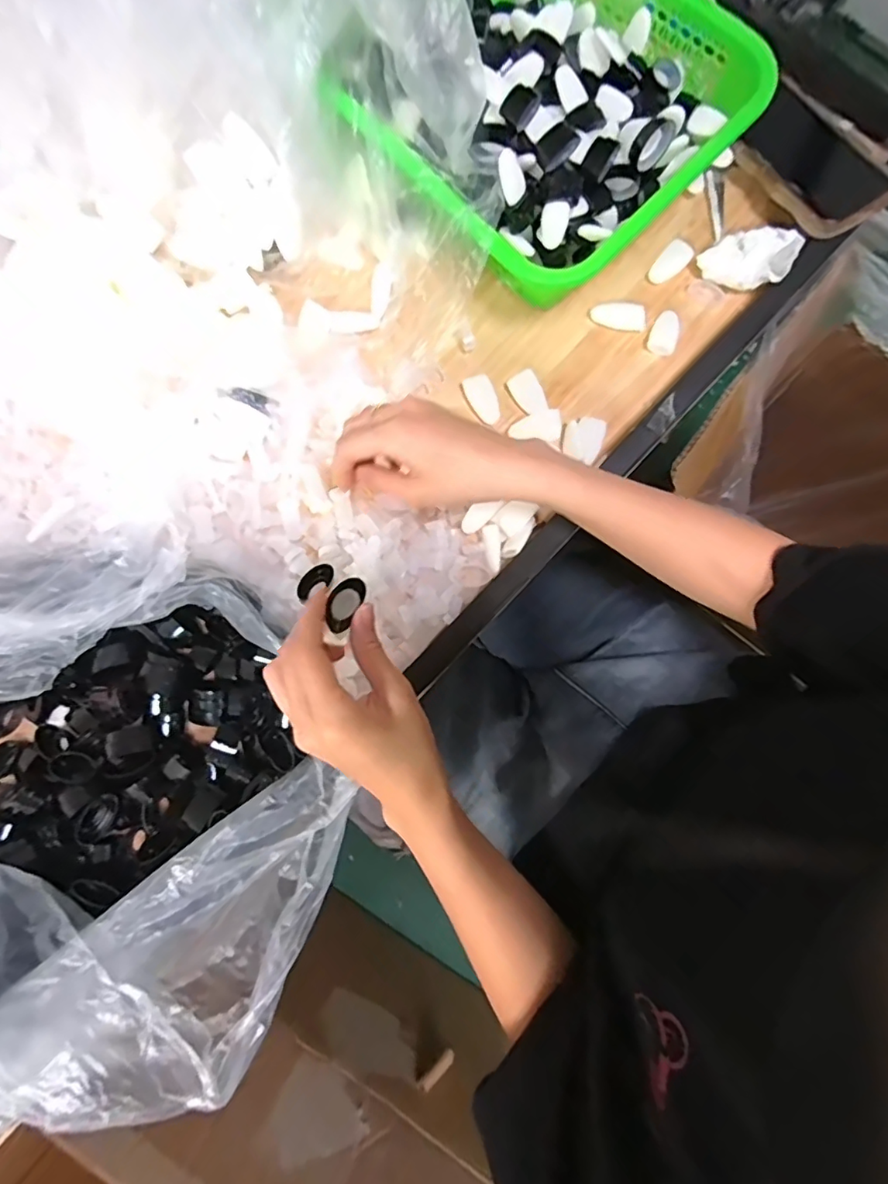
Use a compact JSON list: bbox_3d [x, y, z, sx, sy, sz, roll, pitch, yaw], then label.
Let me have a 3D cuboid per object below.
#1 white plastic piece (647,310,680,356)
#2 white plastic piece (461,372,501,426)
[{"bbox_3d":[0.196,-0.230,0.479,0.025,0.004,0.042,19,81,4],"label":"white plastic piece"},{"bbox_3d":[0.033,-0.167,0.467,0.024,0.004,0.046,-24,81,-4],"label":"white plastic piece"}]

